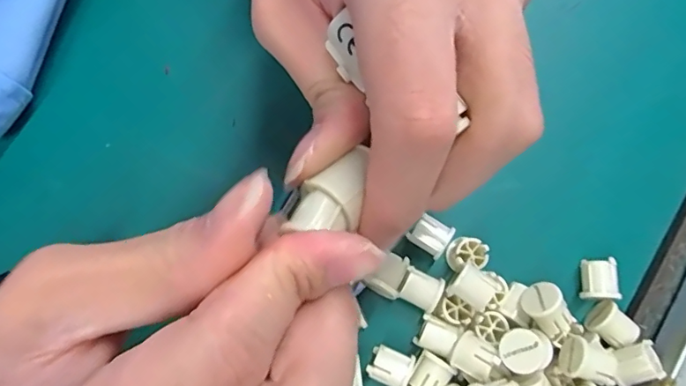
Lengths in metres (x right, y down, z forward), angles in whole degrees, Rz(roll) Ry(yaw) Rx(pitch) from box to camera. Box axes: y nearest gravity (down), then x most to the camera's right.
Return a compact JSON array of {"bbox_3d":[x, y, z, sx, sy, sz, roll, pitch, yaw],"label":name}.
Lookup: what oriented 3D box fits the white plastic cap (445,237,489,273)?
[{"bbox_3d":[0.054,0.027,0.221,0.015,0.018,0.014,0,80,-2],"label":"white plastic cap"}]

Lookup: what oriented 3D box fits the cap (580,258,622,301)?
[{"bbox_3d":[0.111,0.037,0.220,0.013,0.012,0.017,2,80,-2],"label":"cap"}]

